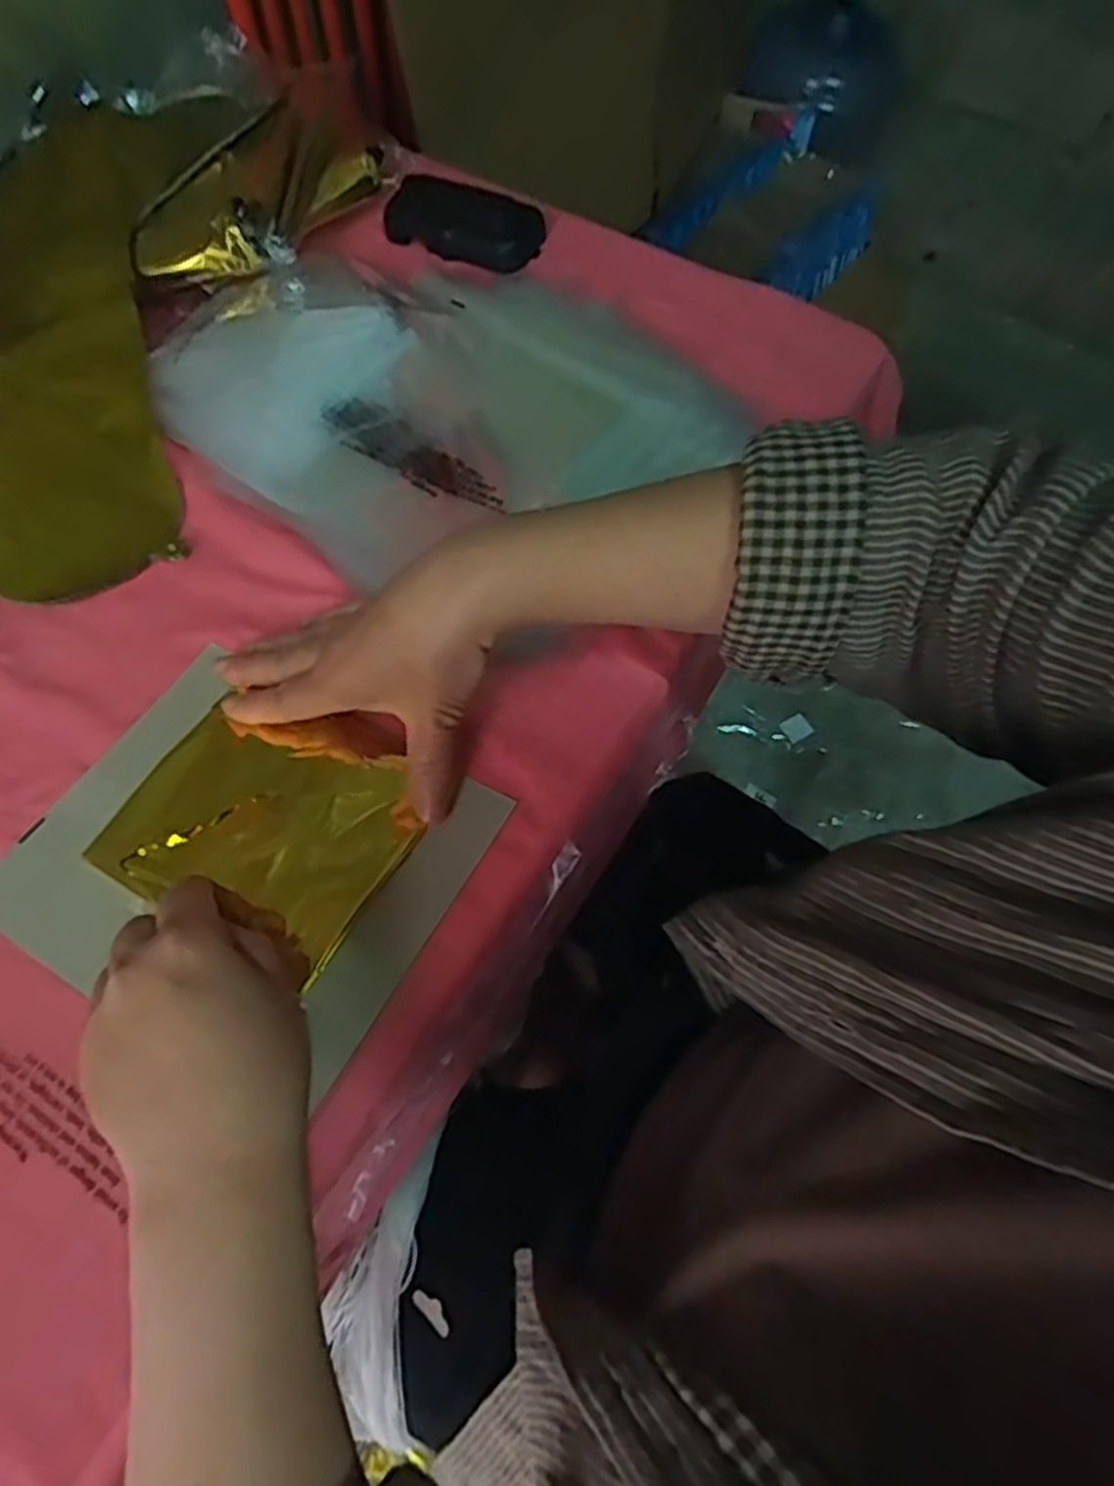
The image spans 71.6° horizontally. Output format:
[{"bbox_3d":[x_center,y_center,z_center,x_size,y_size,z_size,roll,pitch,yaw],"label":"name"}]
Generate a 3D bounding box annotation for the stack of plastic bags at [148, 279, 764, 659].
[{"bbox_3d":[-0.060,-0.198,0.451,0.290,0.021,0.235,38,69,14],"label":"stack of plastic bags"}]

